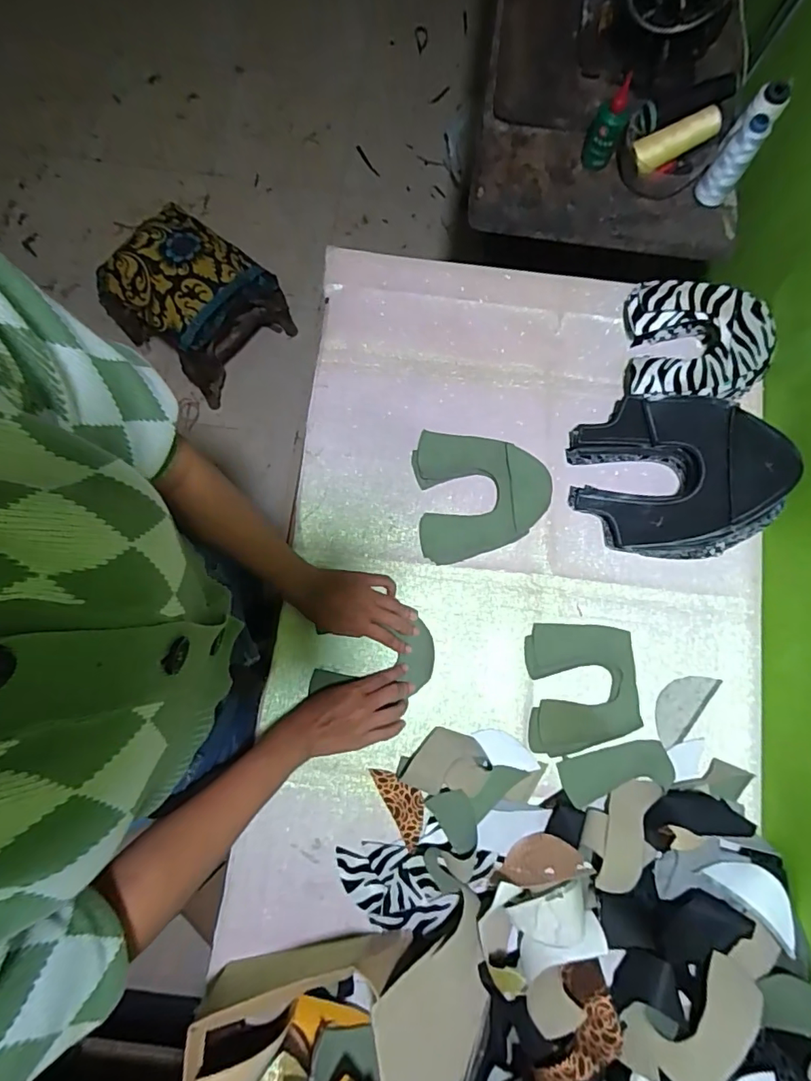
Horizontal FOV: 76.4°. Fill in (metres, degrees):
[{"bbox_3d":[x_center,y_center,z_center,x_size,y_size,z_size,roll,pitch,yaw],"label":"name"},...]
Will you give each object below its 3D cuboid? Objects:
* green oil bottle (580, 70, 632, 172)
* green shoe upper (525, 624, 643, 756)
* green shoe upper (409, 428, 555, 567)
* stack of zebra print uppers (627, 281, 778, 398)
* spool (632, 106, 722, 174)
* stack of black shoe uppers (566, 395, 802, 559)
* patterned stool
[{"bbox_3d":[0.280,-0.573,0.712,0.045,0.092,0.047,11,80,2],"label":"green oil bottle"},{"bbox_3d":[0.212,0.177,0.619,0.126,0.017,0.148,0,80,0],"label":"green shoe upper"},{"bbox_3d":[0.098,-0.060,0.659,0.164,0.023,0.161,-5,80,-1],"label":"green shoe upper"},{"bbox_3d":[0.375,-0.256,0.667,0.166,0.071,0.161,3,80,0],"label":"stack of zebra print uppers"},{"bbox_3d":[0.368,-0.545,0.701,0.115,0.040,0.034,-21,80,11],"label":"spool"},{"bbox_3d":[0.334,-0.082,0.625,0.248,0.095,0.193,10,80,2],"label":"stack of black shoe uppers"},{"bbox_3d":[-0.503,-0.580,1.311,0.272,0.371,0.317,36,81,5],"label":"patterned stool"}]

